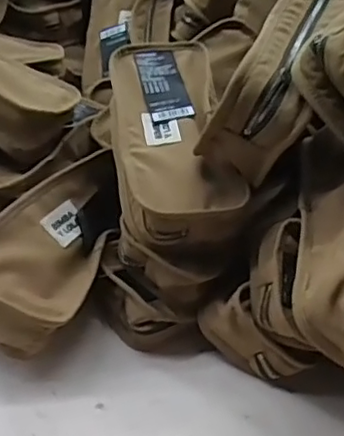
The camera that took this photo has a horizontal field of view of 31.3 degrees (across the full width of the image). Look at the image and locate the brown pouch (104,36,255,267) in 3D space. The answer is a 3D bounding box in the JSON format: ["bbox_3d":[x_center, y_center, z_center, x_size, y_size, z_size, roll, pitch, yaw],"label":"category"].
[{"bbox_3d":[0.000,-0.066,0.490,0.091,0.053,0.195,-1,57,-10],"label":"brown pouch"}]

